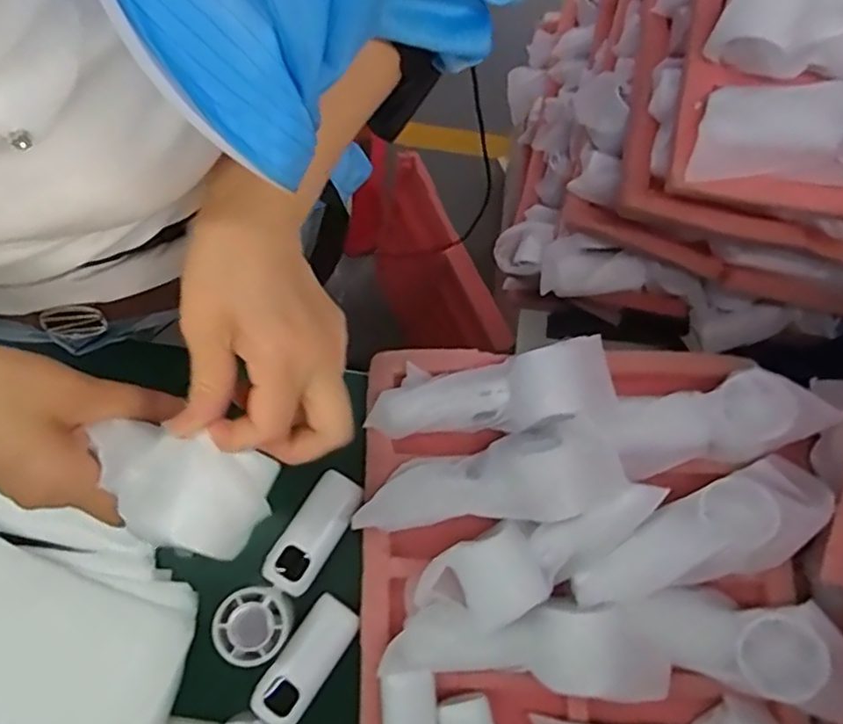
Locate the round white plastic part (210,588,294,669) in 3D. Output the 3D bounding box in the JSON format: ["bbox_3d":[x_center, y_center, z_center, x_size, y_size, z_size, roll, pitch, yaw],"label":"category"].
[{"bbox_3d":[-0.126,0.195,0.471,0.053,0.016,0.053,44,82,7],"label":"round white plastic part"}]

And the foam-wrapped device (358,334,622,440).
[{"bbox_3d":[0.052,0.023,0.504,0.186,0.043,0.061,-6,79,-2],"label":"foam-wrapped device"}]

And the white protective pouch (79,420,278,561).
[{"bbox_3d":[-0.123,0.061,0.311,0.088,0.033,0.051,19,80,2],"label":"white protective pouch"}]

